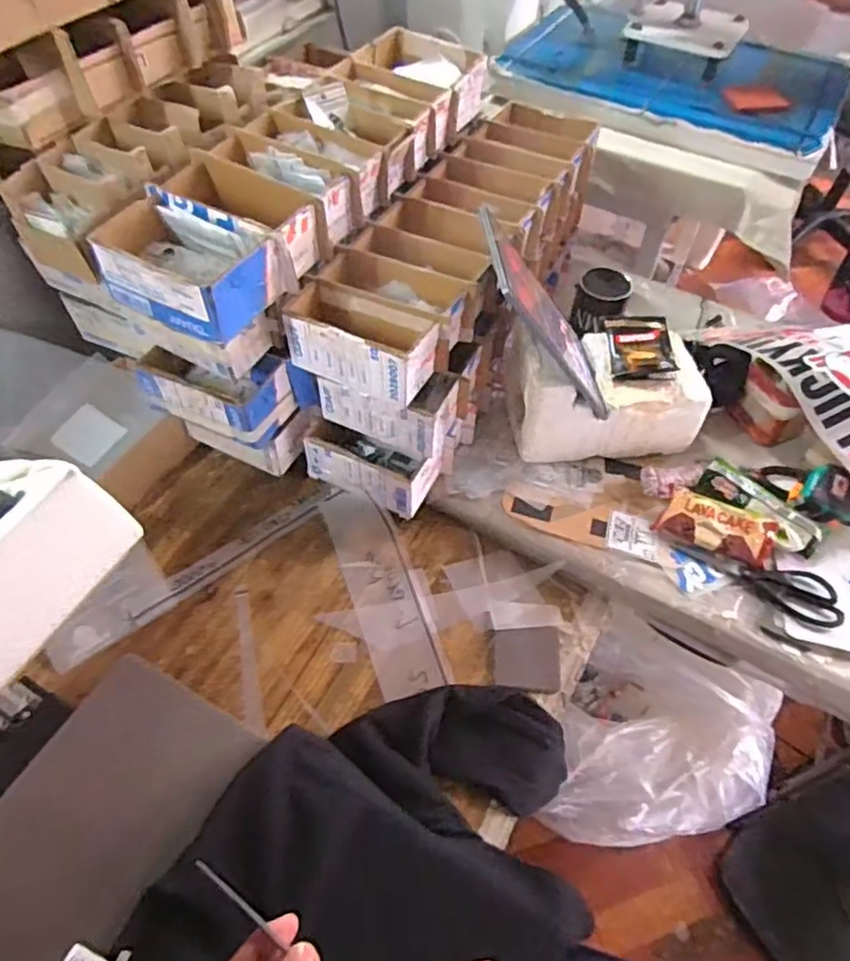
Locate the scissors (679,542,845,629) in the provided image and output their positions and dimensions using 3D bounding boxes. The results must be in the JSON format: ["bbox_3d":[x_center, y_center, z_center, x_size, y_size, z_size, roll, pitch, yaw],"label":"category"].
[{"bbox_3d":[0.398,0.125,0.776,0.179,0.012,0.071,13,54,8],"label":"scissors"}]

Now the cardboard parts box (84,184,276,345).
[{"bbox_3d":[-0.244,-0.223,0.680,0.162,0.070,0.115,22,56,14],"label":"cardboard parts box"}]

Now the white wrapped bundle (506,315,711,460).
[{"bbox_3d":[0.239,-0.122,0.874,0.233,0.145,0.150,-3,53,-4],"label":"white wrapped bundle"}]

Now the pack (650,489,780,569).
[{"bbox_3d":[0.362,0.059,0.811,0.131,0.035,0.062,23,56,15],"label":"pack"}]

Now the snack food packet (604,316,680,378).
[{"bbox_3d":[0.284,-0.177,0.852,0.084,0.031,0.110,1,53,-1],"label":"snack food packet"}]

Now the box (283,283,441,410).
[{"bbox_3d":[-0.071,-0.154,0.726,0.159,0.072,0.079,24,56,16],"label":"box"}]

